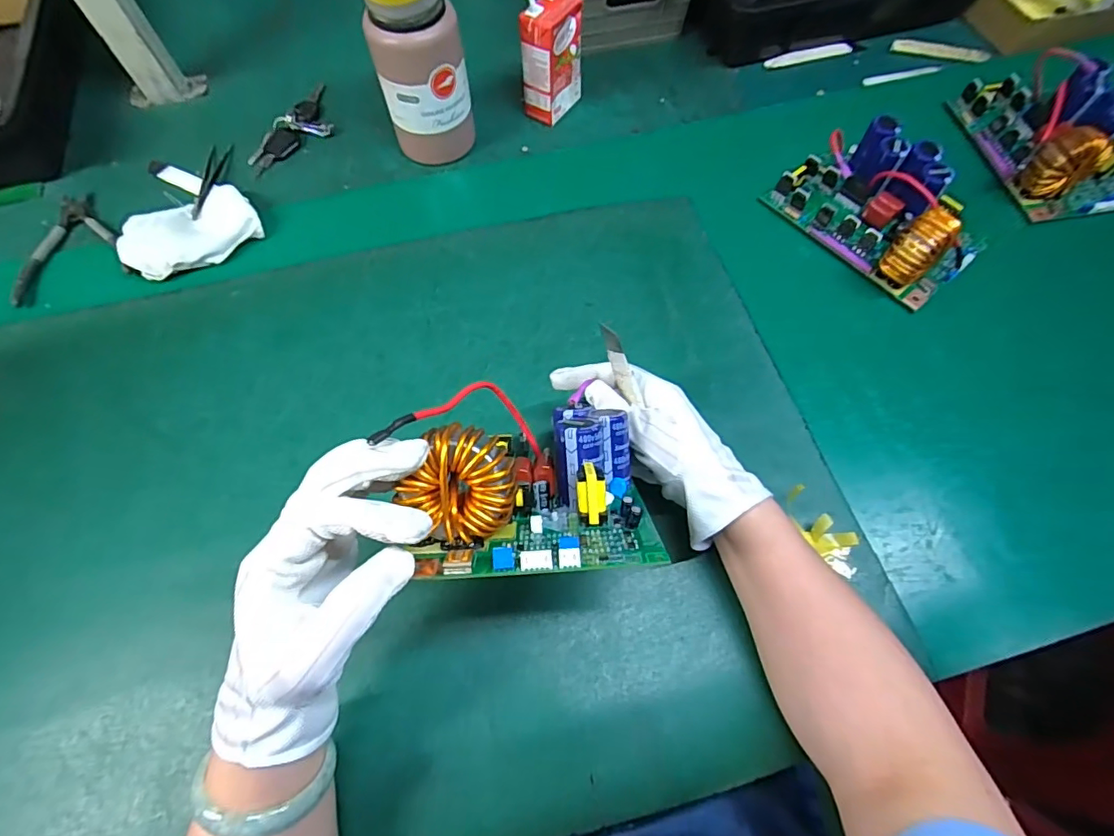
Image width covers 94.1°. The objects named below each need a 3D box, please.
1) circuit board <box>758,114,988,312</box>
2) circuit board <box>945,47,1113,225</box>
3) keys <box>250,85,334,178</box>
[{"bbox_3d":[0.335,-0.216,0.526,0.130,0.061,0.191,-33,69,-13],"label":"circuit board"},{"bbox_3d":[0.550,-0.316,0.569,0.127,0.064,0.191,-8,66,-3],"label":"circuit board"},{"bbox_3d":[-0.305,-0.346,0.615,0.065,0.016,0.156,24,68,11],"label":"keys"}]

